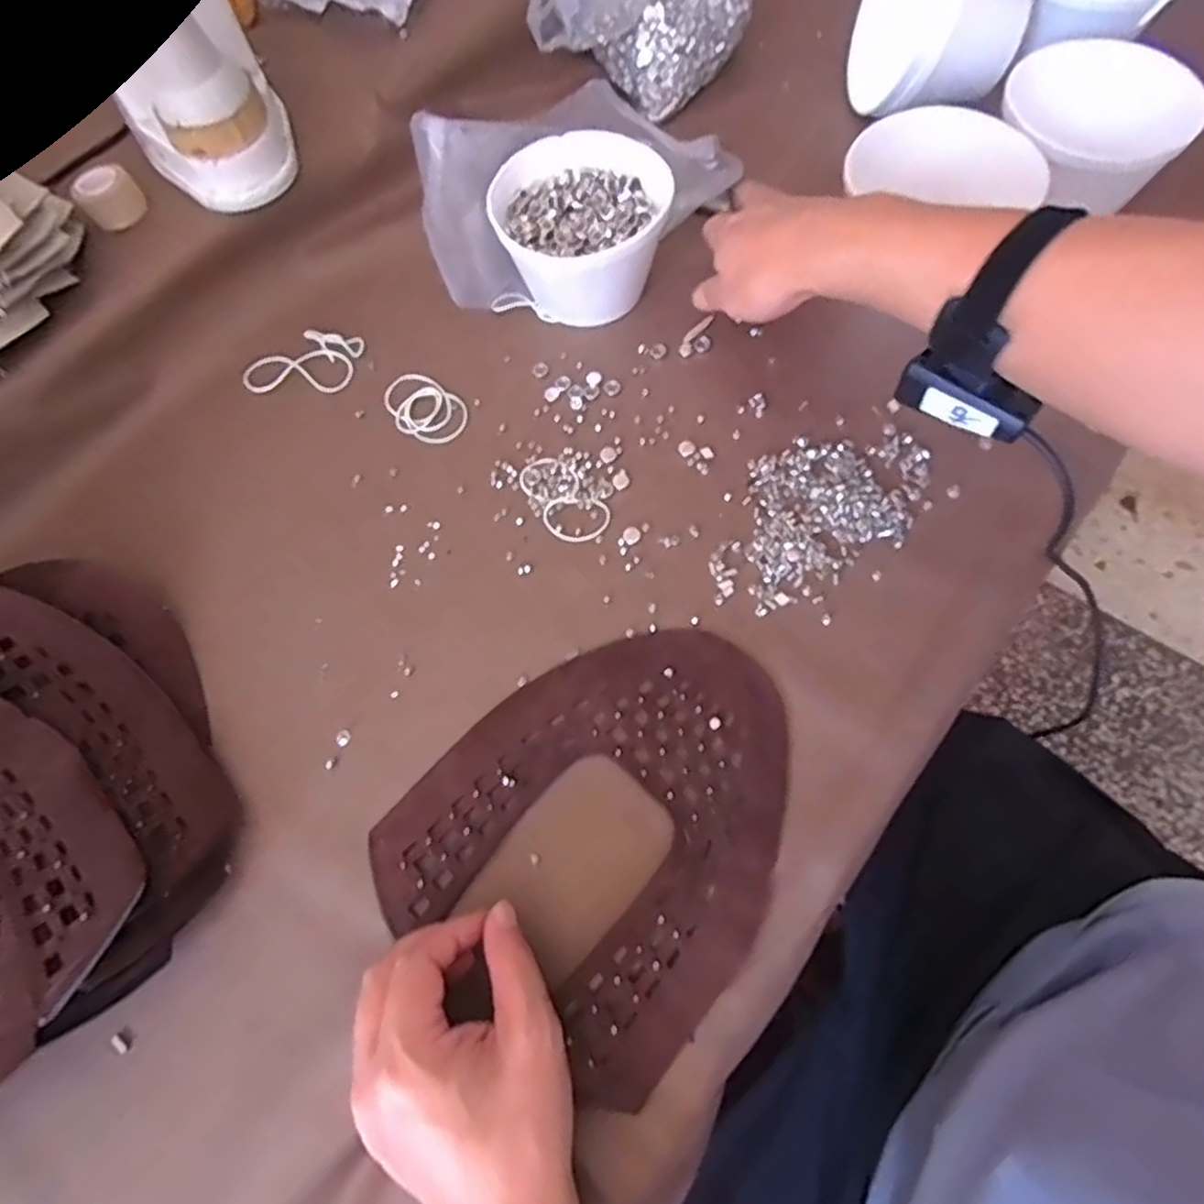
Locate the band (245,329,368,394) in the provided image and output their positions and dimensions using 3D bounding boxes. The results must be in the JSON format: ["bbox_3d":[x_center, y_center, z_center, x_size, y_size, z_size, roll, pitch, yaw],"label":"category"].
[{"bbox_3d":[-0.231,-0.186,0.563,0.083,0.006,0.062,9,66,9],"label":"band"}]

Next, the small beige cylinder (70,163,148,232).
[{"bbox_3d":[-0.365,-0.302,0.535,0.041,0.025,0.048,-38,67,-12],"label":"small beige cylinder"}]

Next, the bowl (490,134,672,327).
[{"bbox_3d":[-0.016,-0.279,0.544,0.121,0.072,0.110,-2,65,4],"label":"bowl"}]

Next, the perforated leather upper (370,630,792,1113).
[{"bbox_3d":[0.009,0.116,0.402,0.191,0.018,0.226,39,74,16],"label":"perforated leather upper"}]

